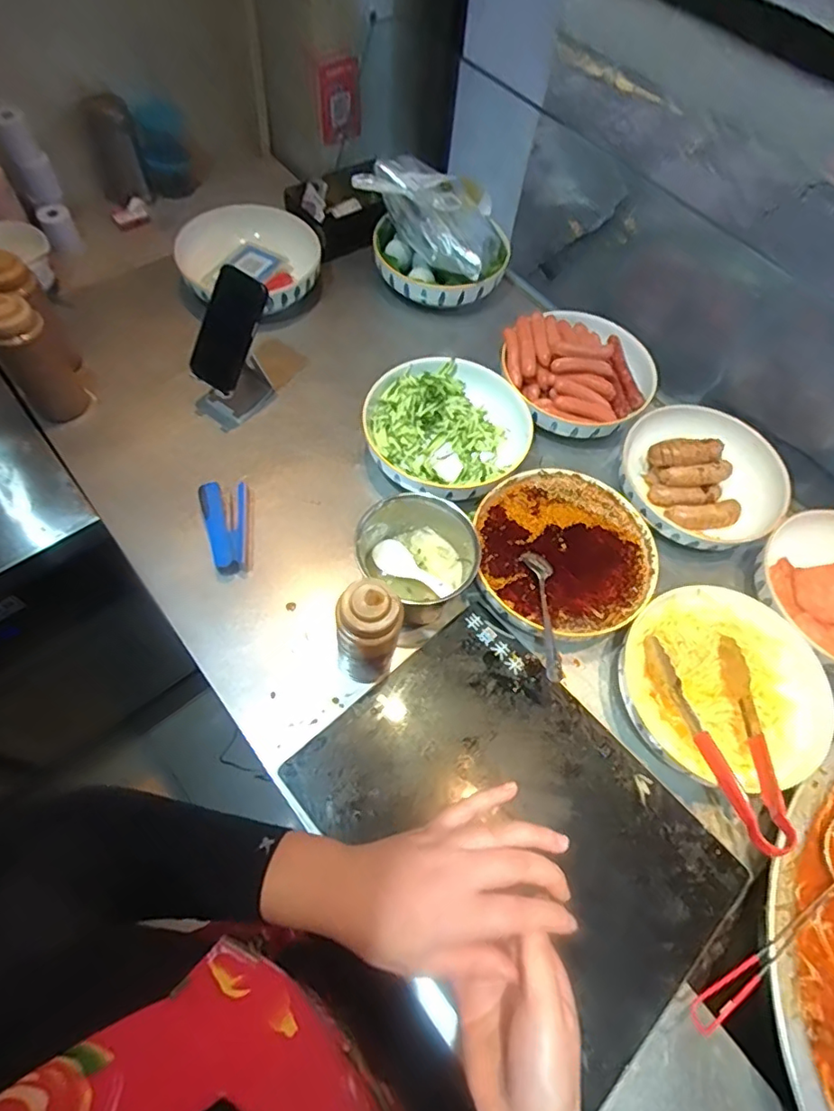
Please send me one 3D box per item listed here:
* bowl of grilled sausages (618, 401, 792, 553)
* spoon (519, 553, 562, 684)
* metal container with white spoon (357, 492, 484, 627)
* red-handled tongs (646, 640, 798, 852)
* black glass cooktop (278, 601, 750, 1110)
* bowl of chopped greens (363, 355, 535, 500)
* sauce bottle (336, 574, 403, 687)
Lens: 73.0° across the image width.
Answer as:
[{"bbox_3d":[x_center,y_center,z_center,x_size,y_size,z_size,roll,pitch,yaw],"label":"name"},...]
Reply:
[{"bbox_3d":[0.384,-0.103,0.782,0.211,0.092,0.205,2,61,-4],"label":"bowl of grilled sausages"},{"bbox_3d":[0.144,0.066,0.640,0.037,0.025,0.175,3,46,-1],"label":"spoon"},{"bbox_3d":[0.003,0.003,0.673,0.135,0.098,0.112,22,62,7],"label":"metal container with white spoon"},{"bbox_3d":[0.327,0.192,0.606,0.114,0.063,0.227,2,62,-4],"label":"red-handled tongs"},{"bbox_3d":[0.102,0.271,0.573,0.287,0.037,0.394,-38,71,-22],"label":"black glass cooktop"},{"bbox_3d":[0.044,-0.172,0.789,0.215,0.068,0.221,2,61,-4],"label":"bowl of chopped greens"},{"bbox_3d":[-0.050,0.083,0.575,0.071,0.149,0.057,-9,63,-9],"label":"sauce bottle"}]

